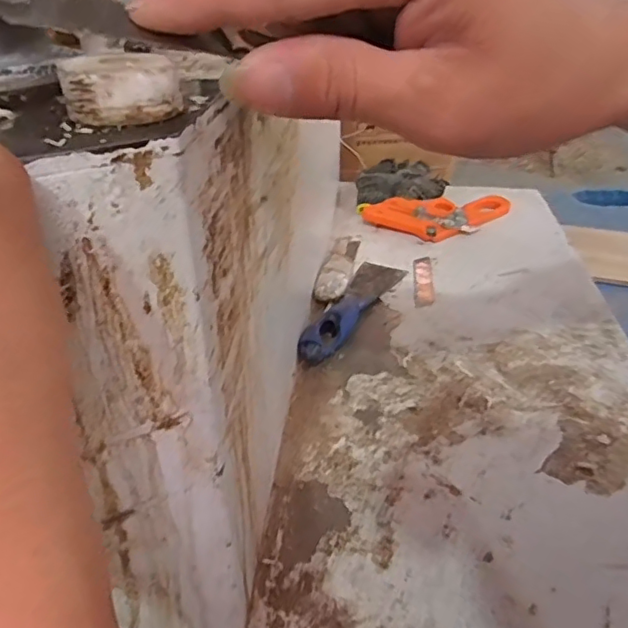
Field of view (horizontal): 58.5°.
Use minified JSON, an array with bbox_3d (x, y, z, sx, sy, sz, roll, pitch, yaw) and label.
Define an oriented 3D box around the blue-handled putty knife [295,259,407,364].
[{"bbox_3d":[0.035,-0.012,0.521,0.042,0.021,0.179,16,36,22],"label":"blue-handled putty knife"}]

